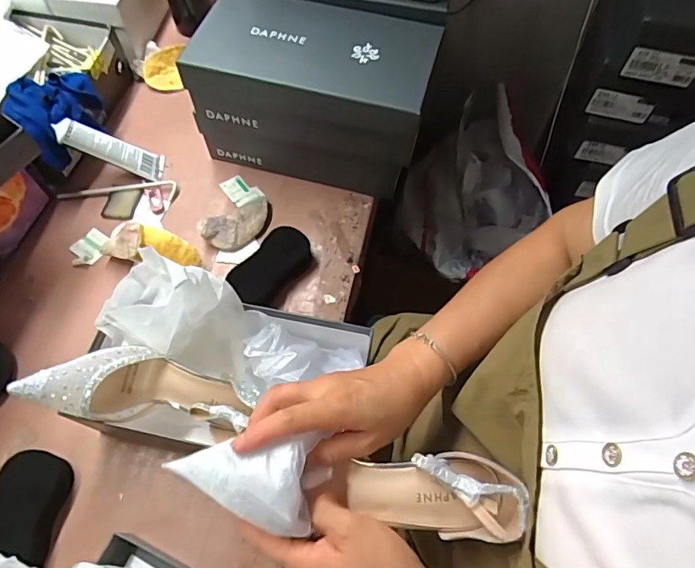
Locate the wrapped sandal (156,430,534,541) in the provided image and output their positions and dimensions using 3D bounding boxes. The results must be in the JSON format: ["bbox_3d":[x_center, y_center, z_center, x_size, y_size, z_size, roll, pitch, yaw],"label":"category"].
[{"bbox_3d":[0.001,0.141,0.334,0.234,0.081,0.059,8,62,-6],"label":"wrapped sandal"}]

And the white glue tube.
[{"bbox_3d":[-0.341,-0.194,0.692,0.146,0.023,0.042,18,53,-41],"label":"white glue tube"}]

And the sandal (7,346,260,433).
[{"bbox_3d":[-0.208,0.108,0.490,0.219,0.070,0.079,10,61,-16],"label":"sandal"}]

